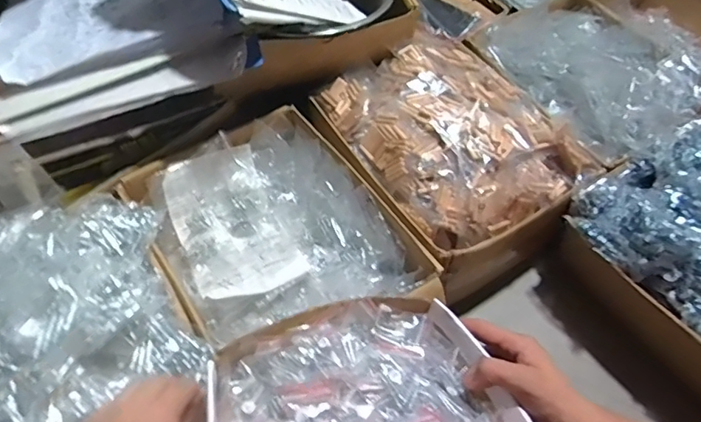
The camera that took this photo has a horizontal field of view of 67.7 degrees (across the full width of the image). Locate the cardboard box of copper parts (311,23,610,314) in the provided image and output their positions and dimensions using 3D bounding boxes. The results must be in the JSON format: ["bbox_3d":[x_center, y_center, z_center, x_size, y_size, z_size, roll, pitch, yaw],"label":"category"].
[{"bbox_3d":[0.126,-0.088,0.716,0.261,0.156,0.358,-25,59,-17],"label":"cardboard box of copper parts"}]

